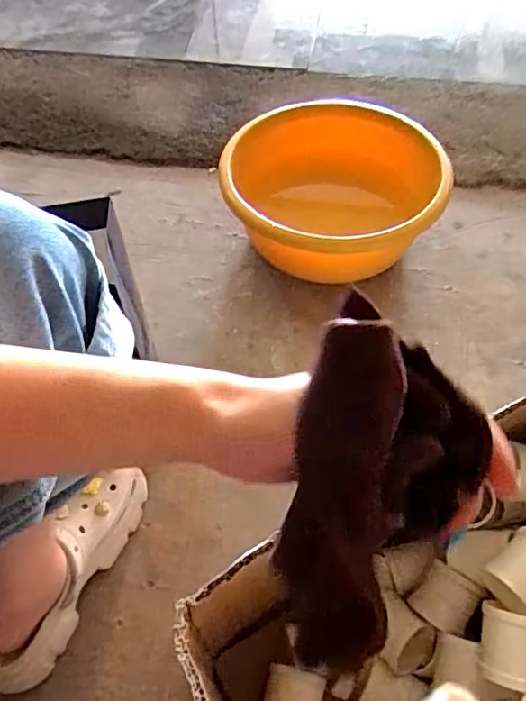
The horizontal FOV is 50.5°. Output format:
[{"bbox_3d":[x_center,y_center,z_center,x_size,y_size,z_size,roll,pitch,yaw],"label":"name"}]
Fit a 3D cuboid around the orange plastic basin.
[{"bbox_3d":[0.116,-0.252,0.917,0.336,0.169,0.306,-1,54,2],"label":"orange plastic basin"}]

